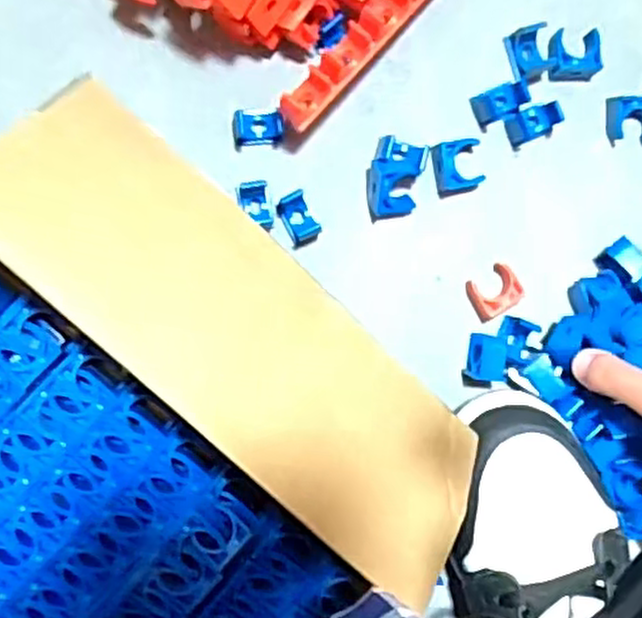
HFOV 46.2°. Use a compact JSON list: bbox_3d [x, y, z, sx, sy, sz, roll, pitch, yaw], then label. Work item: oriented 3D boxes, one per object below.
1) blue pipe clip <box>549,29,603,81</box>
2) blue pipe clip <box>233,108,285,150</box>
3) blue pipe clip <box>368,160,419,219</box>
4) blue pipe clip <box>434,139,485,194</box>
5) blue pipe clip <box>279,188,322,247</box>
[{"bbox_3d":[0.140,-0.139,0.412,0.027,0.010,0.024,-2,87,-9],"label":"blue pipe clip"},{"bbox_3d":[-0.033,-0.095,0.395,0.026,0.010,0.017,-6,88,-9],"label":"blue pipe clip"},{"bbox_3d":[0.039,-0.064,0.402,0.024,0.025,0.027,-7,88,-9],"label":"blue pipe clip"},{"bbox_3d":[0.074,-0.078,0.409,0.028,0.019,0.025,-12,89,-9],"label":"blue pipe clip"},{"bbox_3d":[-0.011,-0.049,0.398,0.015,0.013,0.025,-28,91,-9],"label":"blue pipe clip"}]

